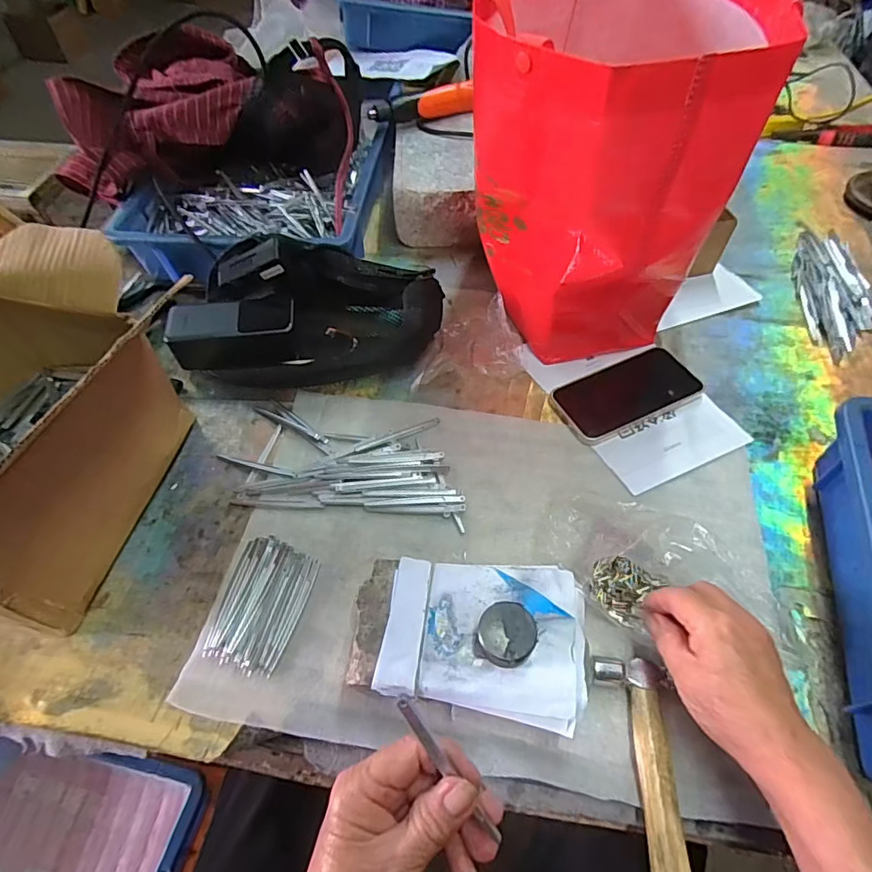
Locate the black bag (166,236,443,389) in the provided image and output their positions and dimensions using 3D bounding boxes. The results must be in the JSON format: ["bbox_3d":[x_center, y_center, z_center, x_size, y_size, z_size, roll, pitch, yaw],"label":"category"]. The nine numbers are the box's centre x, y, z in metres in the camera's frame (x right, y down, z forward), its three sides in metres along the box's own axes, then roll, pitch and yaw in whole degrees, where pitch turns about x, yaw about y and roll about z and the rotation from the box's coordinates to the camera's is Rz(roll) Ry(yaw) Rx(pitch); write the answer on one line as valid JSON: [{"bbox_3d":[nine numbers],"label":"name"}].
[{"bbox_3d":[-0.137,-0.133,0.552,0.284,0.087,0.132,-4,56,0],"label":"black bag"}]

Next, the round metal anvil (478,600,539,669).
[{"bbox_3d":[0.048,0.135,0.343,0.038,0.020,0.041,-1,56,2],"label":"round metal anvil"}]

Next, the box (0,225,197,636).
[{"bbox_3d":[-0.360,-0.018,0.406,0.230,0.231,0.269,7,56,8],"label":"box"}]

